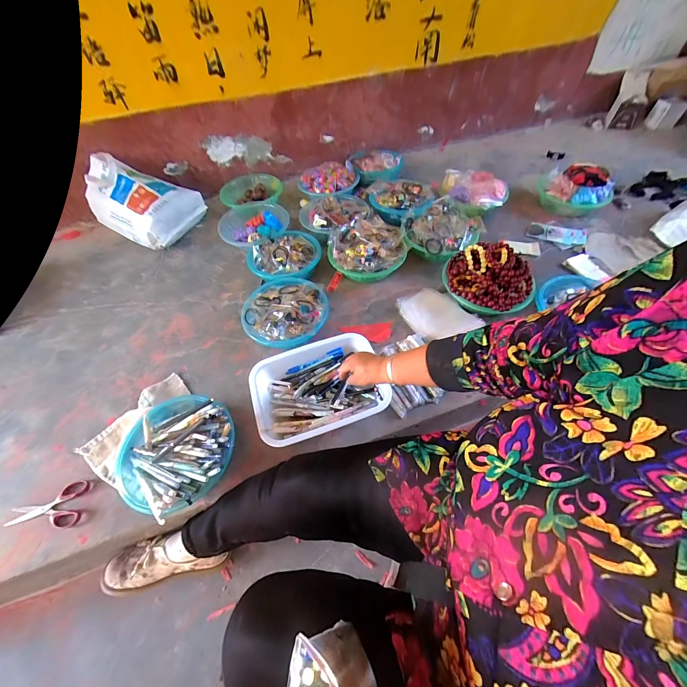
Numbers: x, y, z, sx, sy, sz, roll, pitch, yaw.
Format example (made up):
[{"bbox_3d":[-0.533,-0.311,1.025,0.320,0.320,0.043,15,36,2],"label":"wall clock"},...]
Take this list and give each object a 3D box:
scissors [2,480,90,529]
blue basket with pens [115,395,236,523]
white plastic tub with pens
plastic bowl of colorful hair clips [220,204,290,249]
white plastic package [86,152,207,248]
[{"bbox_3d":[-0.606,0.330,0.611,0.148,0.007,0.085,1,55,4],"label":"scissors"},{"bbox_3d":[-0.334,0.218,0.599,0.242,0.109,0.219,15,57,13],"label":"blue basket with pens"},{"bbox_3d":[-0.052,0.104,0.680,0.298,0.067,0.218,-16,55,-8],"label":"white plastic tub with pens"},{"bbox_3d":[-0.327,-0.415,1.066,0.230,0.073,0.225,-2,55,2],"label":"plastic bowl of colorful hair clips"},{"bbox_3d":[-0.733,-0.533,1.095,0.350,0.226,0.264,25,60,19],"label":"white plastic package"}]

